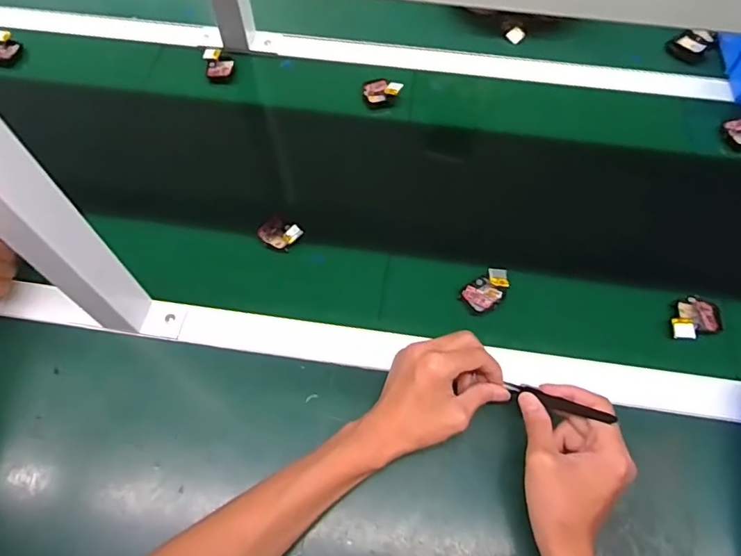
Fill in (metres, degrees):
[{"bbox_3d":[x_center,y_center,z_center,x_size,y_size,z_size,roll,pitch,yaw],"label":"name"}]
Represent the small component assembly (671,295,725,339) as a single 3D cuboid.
[{"bbox_3d":[0.339,0.042,0.539,0.061,0.012,0.041,-14,61,-11],"label":"small component assembly"}]

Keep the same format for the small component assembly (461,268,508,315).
[{"bbox_3d":[0.128,0.013,0.555,0.053,0.014,0.037,-32,66,-20],"label":"small component assembly"}]

